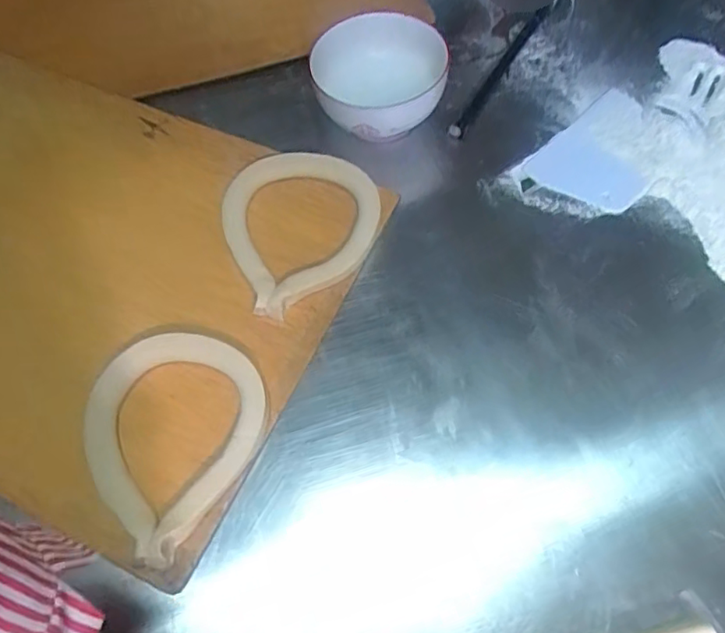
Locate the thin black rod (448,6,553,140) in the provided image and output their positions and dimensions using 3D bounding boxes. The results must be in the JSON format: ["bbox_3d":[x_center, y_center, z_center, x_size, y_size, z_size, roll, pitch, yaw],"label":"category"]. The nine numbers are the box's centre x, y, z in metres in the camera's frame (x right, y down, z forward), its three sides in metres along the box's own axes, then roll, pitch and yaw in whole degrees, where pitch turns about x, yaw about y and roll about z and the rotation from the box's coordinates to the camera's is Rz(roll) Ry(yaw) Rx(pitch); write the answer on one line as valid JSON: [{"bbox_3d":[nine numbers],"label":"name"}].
[{"bbox_3d":[0.156,-0.278,0.661,0.018,0.006,0.239,25,65,18],"label":"thin black rod"}]

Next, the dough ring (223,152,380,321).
[{"bbox_3d":[-0.055,-0.091,0.552,0.142,0.022,0.162,-23,61,-9],"label":"dough ring"}]

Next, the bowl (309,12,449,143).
[{"bbox_3d":[0.020,-0.246,0.613,0.139,0.066,0.139,-2,60,4],"label":"bowl"}]

